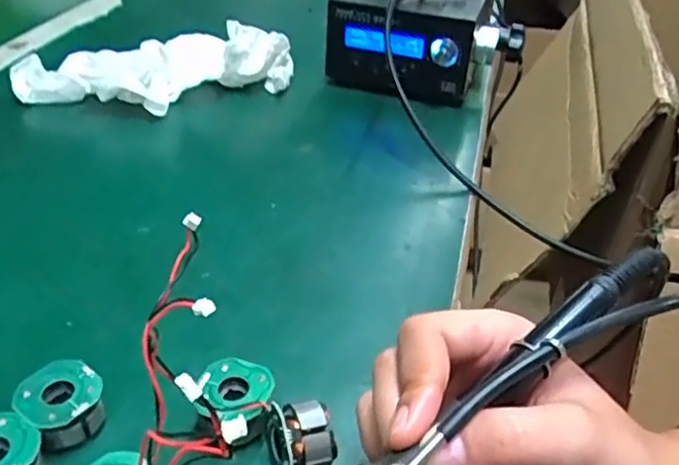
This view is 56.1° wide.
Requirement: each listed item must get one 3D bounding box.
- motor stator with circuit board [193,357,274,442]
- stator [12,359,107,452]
[{"bbox_3d":[-0.043,0.070,0.266,0.029,0.024,0.025,2,37,-3],"label":"motor stator with circuit board"},{"bbox_3d":[-0.111,0.071,0.258,0.029,0.021,0.029,3,37,-2],"label":"stator"}]

